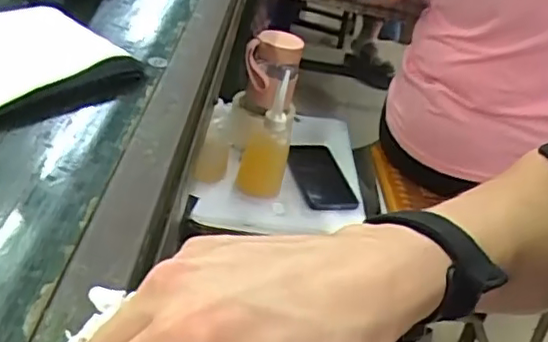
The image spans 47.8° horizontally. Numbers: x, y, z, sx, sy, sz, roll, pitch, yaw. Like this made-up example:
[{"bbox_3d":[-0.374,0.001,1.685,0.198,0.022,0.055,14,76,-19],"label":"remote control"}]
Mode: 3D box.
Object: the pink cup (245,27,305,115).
[{"bbox_3d":[-0.002,-0.146,0.911,0.075,0.115,0.078,5,32,-3],"label":"pink cup"}]

